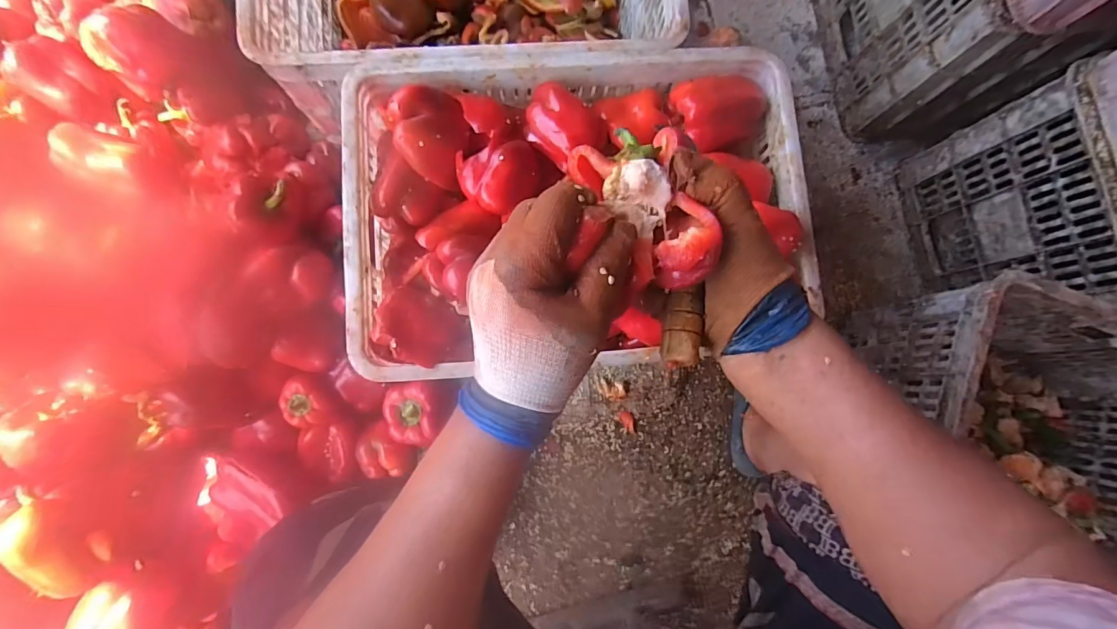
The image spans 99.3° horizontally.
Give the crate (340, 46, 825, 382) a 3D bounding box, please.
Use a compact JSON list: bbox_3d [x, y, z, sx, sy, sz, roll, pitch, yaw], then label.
[{"bbox_3d":[0.015,-0.112,0.650,0.517,0.290,0.362,-4,83,-4],"label":"crate"}]

